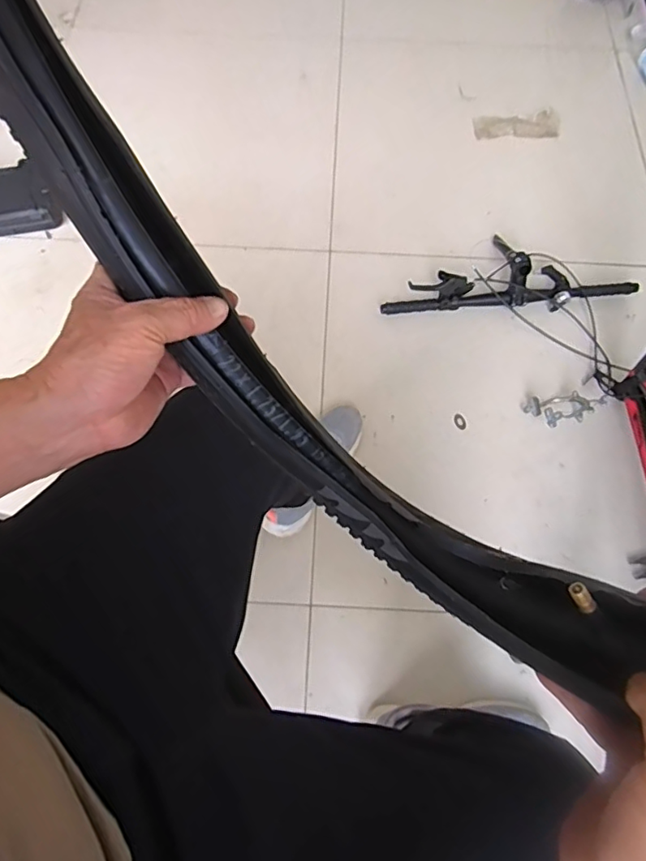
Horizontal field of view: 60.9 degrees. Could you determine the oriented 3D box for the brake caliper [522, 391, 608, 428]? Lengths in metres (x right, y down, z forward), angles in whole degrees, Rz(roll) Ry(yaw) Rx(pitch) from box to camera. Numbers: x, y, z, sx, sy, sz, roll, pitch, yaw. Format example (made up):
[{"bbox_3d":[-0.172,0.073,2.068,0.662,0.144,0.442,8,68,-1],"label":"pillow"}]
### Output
[{"bbox_3d":[0.468,-0.051,1.064,0.127,0.064,0.081,-17,67,-8],"label":"brake caliper"}]

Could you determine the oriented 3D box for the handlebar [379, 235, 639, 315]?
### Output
[{"bbox_3d":[0.404,-0.343,1.191,0.552,0.089,0.157,-1,66,0],"label":"handlebar"}]

